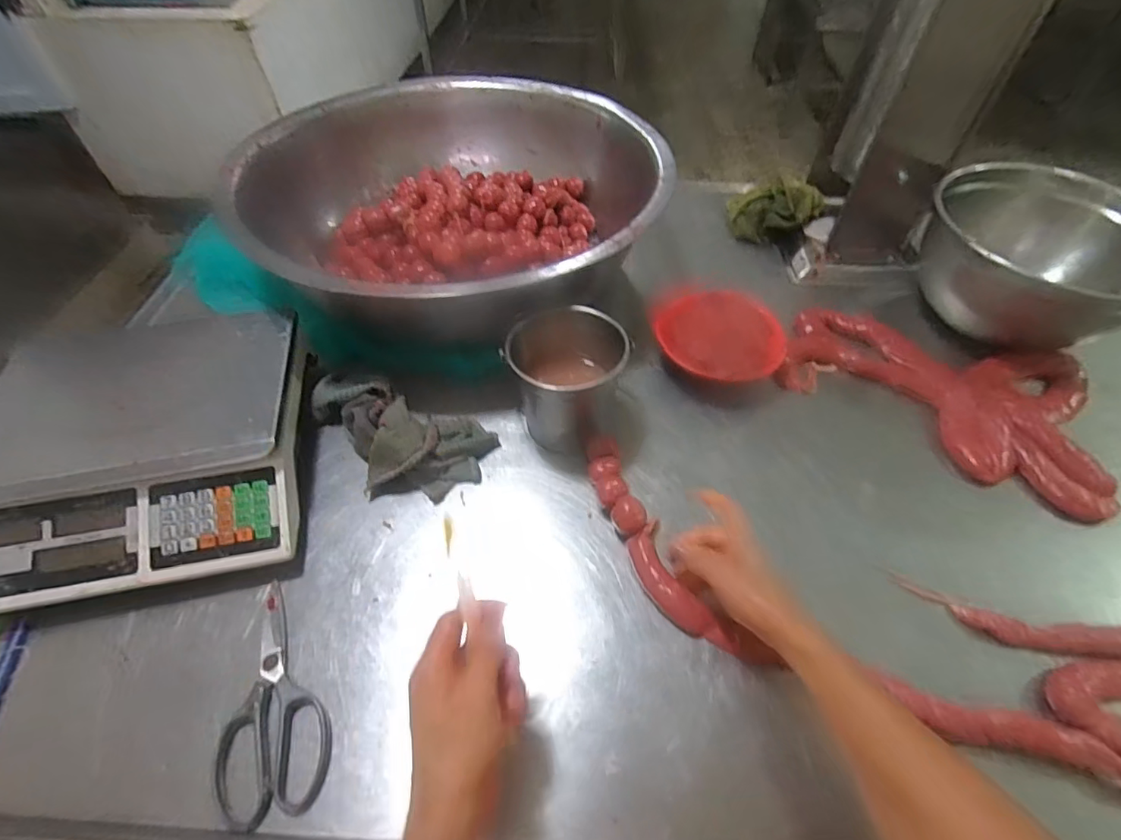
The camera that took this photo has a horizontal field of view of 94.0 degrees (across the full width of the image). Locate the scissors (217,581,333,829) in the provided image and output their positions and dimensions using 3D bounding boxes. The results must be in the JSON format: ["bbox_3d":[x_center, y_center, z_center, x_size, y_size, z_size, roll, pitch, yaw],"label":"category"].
[{"bbox_3d":[-0.273,0.257,0.484,0.089,0.012,0.197,-22,55,-15],"label":"scissors"}]

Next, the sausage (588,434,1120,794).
[{"bbox_3d":[0.438,0.199,0.496,0.868,0.037,0.256,12,54,9],"label":"sausage"}]

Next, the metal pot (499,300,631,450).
[{"bbox_3d":[0.007,-0.042,0.633,0.134,0.135,0.123,0,52,0],"label":"metal pot"}]

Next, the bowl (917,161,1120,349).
[{"bbox_3d":[0.667,-0.218,0.742,0.288,0.182,0.288,-30,58,-22],"label":"bowl"}]

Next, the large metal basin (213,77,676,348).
[{"bbox_3d":[-0.150,-0.340,0.828,0.596,0.165,0.588,0,52,0],"label":"large metal basin"}]

